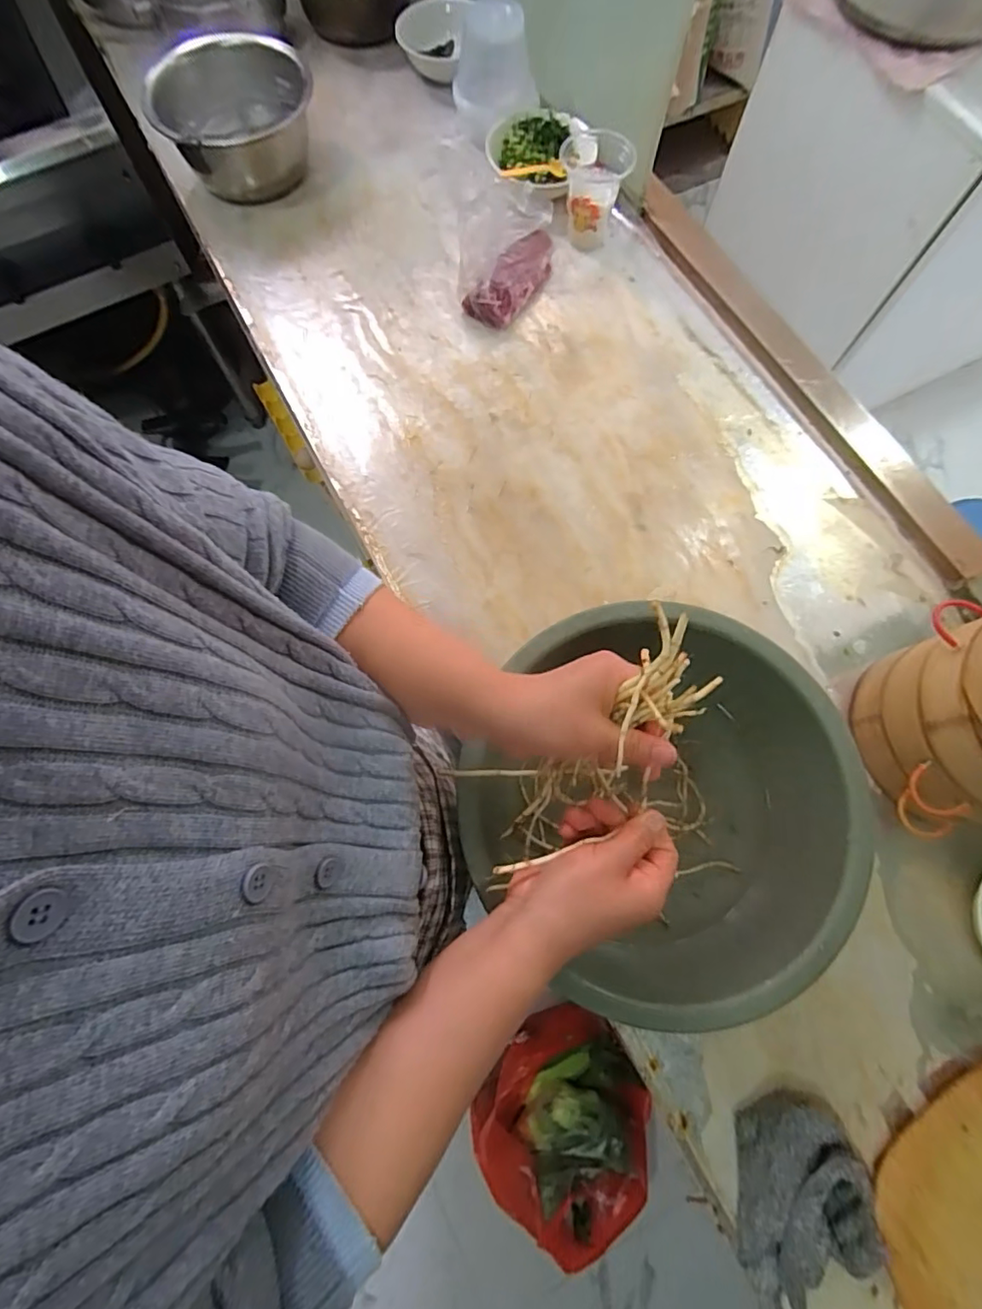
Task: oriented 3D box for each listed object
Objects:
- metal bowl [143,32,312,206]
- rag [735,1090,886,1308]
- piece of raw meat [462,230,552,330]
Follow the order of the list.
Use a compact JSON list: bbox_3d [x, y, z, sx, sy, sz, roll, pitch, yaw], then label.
[{"bbox_3d":[-0.344,-0.726,0.739,0.202,0.098,0.197,0,73,0],"label":"metal bowl"},{"bbox_3d":[0.248,0.441,0.419,0.098,0.035,0.167,4,73,1],"label":"rag"},{"bbox_3d":[0.034,-0.478,0.687,0.062,0.047,0.151,35,76,10],"label":"piece of raw meat"}]

